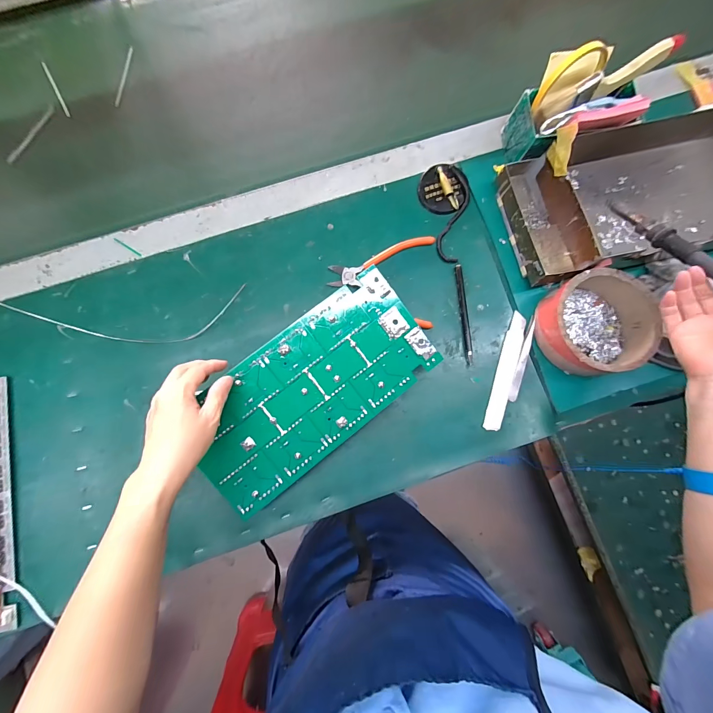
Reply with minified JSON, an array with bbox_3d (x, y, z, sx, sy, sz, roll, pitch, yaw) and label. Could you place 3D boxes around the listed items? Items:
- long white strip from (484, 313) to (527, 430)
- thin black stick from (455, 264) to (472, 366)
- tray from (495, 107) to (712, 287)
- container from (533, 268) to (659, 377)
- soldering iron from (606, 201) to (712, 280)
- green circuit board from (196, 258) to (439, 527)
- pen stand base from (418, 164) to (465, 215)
[{"bbox_3d":[0.194,0.019,0.417,0.022,0.005,0.155,17,82,3],"label":"long white strip"},{"bbox_3d":[0.143,-0.057,0.428,0.009,0.006,0.131,-5,82,0],"label":"thin black stick"},{"bbox_3d":[0.368,-0.212,0.419,0.329,0.061,0.171,-14,82,-2],"label":"tray"},{"bbox_3d":[0.296,-0.043,0.397,0.125,0.053,0.124,0,82,0],"label":"container"},{"bbox_3d":[0.341,-0.122,0.346,0.016,0.017,0.175,-21,54,-3],"label":"soldering iron"},{"bbox_3d":[-0.049,0.037,0.362,0.279,0.004,0.133,-38,94,-6],"label":"green circuit board"},{"bbox_3d":[0.118,-0.231,0.446,0.060,0.015,0.065,0,82,0],"label":"pen stand base"}]

